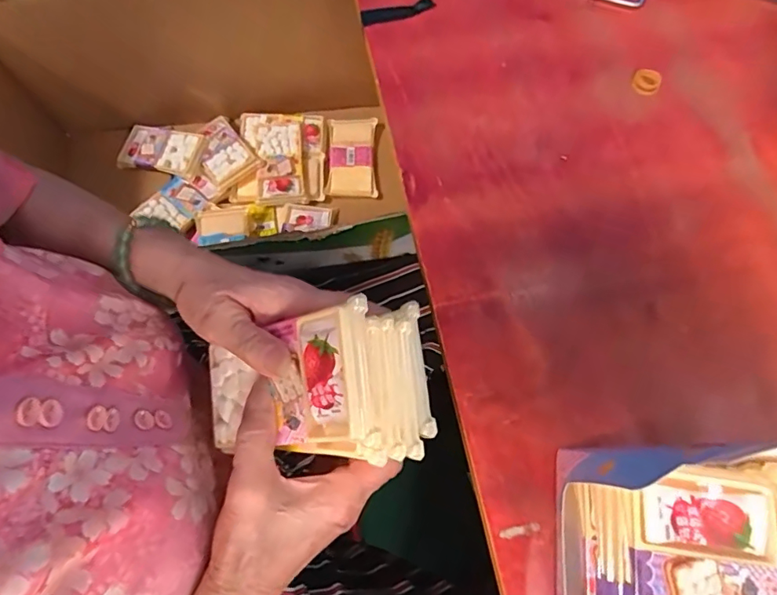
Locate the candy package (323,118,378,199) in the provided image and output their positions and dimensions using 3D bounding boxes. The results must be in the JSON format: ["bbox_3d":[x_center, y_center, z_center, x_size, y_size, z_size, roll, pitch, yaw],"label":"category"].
[{"bbox_3d":[-0.058,-0.221,0.789,0.075,0.010,0.134,1,73,-3],"label":"candy package"}]

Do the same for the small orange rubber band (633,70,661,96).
[{"bbox_3d":[0.216,-0.180,0.418,0.023,0.006,0.023,28,71,8],"label":"small orange rubber band"}]

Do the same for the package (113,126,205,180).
[{"bbox_3d":[-0.347,-0.228,0.762,0.125,0.010,0.073,14,73,1],"label":"package"}]

